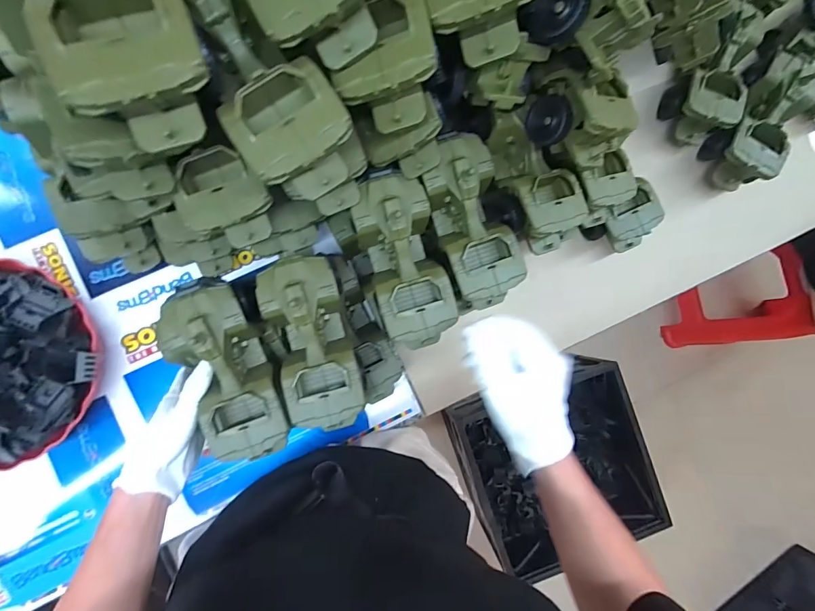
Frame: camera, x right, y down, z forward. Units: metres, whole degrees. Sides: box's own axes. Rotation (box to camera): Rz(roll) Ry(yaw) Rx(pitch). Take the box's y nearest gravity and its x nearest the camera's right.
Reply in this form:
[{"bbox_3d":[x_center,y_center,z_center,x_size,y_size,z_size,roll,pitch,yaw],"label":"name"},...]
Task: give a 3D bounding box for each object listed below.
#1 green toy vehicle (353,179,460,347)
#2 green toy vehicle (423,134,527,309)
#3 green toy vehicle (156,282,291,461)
[{"bbox_3d":[-0.002,-0.045,0.415,0.078,0.070,0.180,-16,90,-5],"label":"green toy vehicle"},{"bbox_3d":[0.070,-0.087,0.423,0.082,0.056,0.181,-18,91,-5],"label":"green toy vehicle"},{"bbox_3d":[-0.189,0.070,0.397,0.090,0.059,0.181,-22,95,-5],"label":"green toy vehicle"}]

